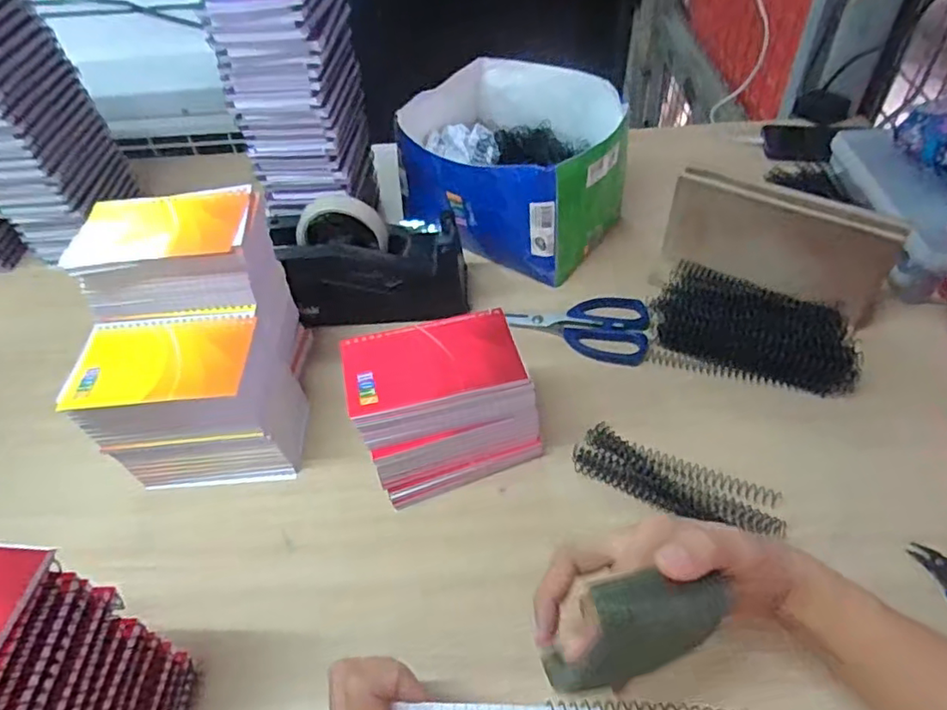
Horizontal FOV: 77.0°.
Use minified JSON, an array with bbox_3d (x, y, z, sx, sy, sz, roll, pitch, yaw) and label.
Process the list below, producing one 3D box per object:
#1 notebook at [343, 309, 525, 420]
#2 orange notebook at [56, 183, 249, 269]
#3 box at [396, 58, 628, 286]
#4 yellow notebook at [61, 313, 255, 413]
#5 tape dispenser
[{"bbox_3d":[-0.032,0.002,0.441,0.127,0.010,0.068,-14,58,-2],"label":"notebook"},{"bbox_3d":[-0.248,-0.104,0.479,0.137,0.015,0.085,-7,49,-1],"label":"orange notebook"},{"bbox_3d":[0.048,-0.214,0.665,0.222,0.120,0.214,23,54,23],"label":"box"},{"bbox_3d":[-0.235,0.002,0.449,0.129,0.005,0.084,-5,49,0],"label":"yellow notebook"},{"bbox_3d":[-0.097,-0.095,0.590,0.172,0.096,0.088,-5,49,0],"label":"tape dispenser"}]

